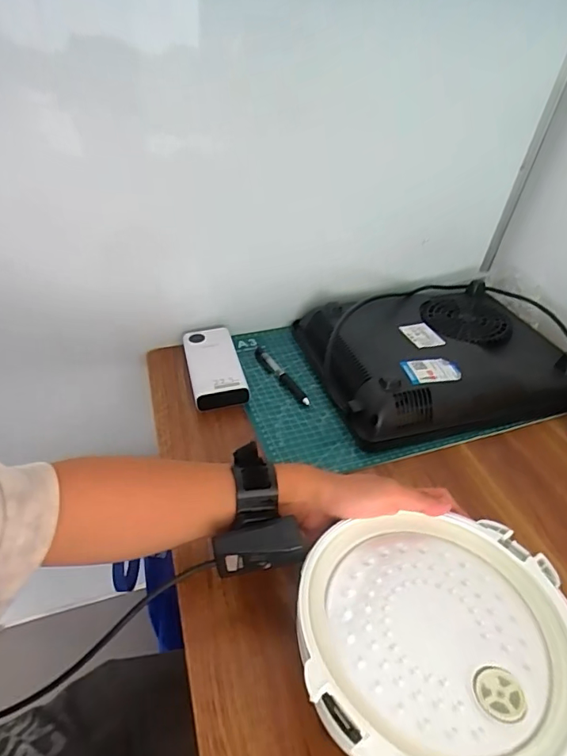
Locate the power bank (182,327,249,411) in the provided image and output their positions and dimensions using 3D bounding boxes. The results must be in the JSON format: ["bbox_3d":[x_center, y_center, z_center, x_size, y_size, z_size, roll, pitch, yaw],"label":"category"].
[{"bbox_3d":[-0.094,-0.018,0.662,0.065,0.029,0.149,-7,39,-15],"label":"power bank"}]

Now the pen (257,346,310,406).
[{"bbox_3d":[-0.005,-0.007,0.670,0.019,0.011,0.144,-17,42,-26],"label":"pen"}]

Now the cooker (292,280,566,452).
[{"bbox_3d":[0.220,-0.029,0.679,0.366,0.066,0.318,-5,38,-13],"label":"cooker"}]

